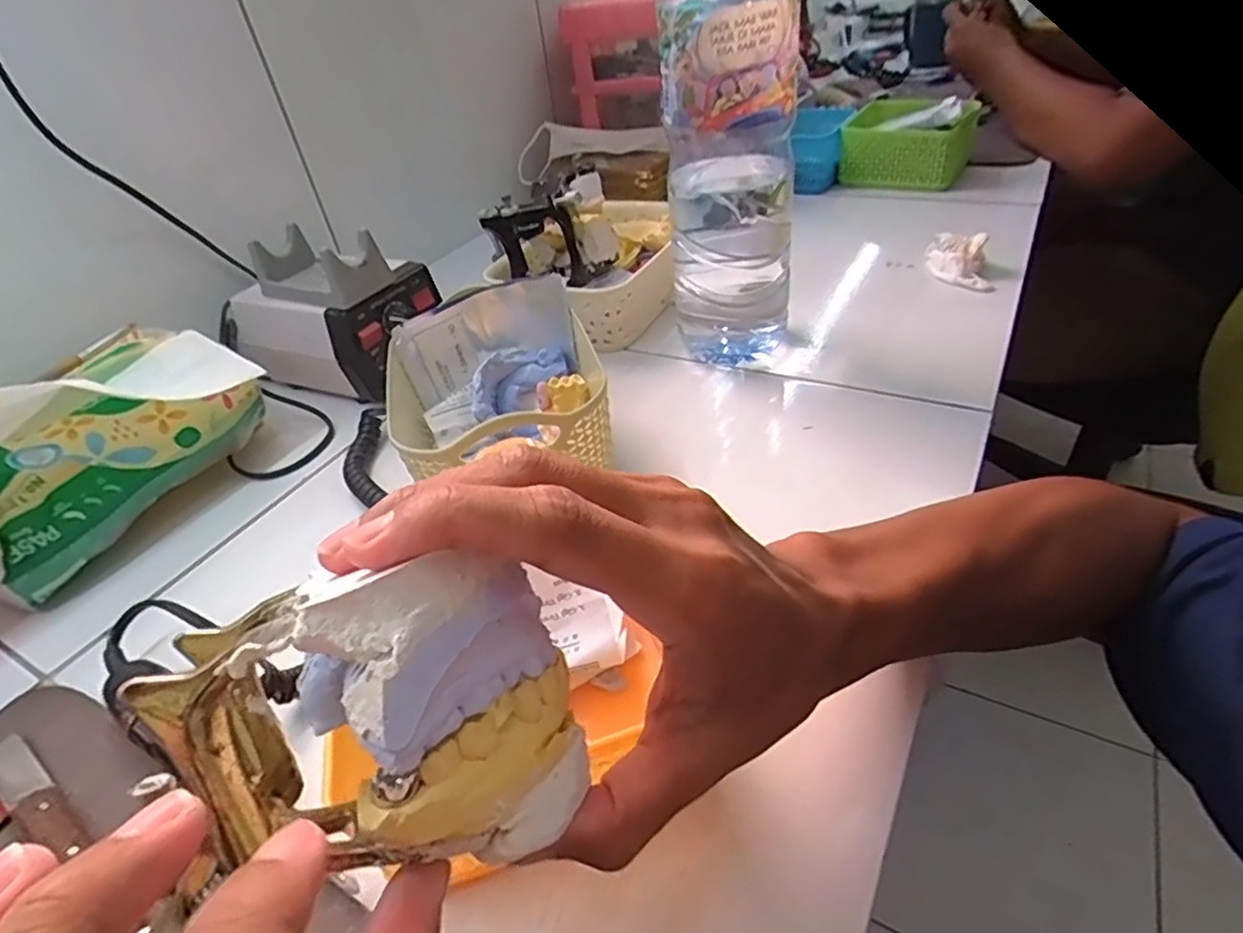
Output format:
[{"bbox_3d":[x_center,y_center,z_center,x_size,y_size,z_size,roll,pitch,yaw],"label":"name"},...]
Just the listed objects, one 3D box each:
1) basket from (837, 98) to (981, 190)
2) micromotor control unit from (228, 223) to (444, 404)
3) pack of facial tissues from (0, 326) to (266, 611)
[{"bbox_3d":[0.332,-0.387,0.775,0.136,0.066,0.133,20,47,32],"label":"basket"},{"bbox_3d":[-0.232,-0.130,0.526,0.141,0.098,0.106,11,42,23],"label":"micromotor control unit"},{"bbox_3d":[-0.333,-0.008,0.423,0.100,0.076,0.187,13,44,23],"label":"pack of facial tissues"}]

